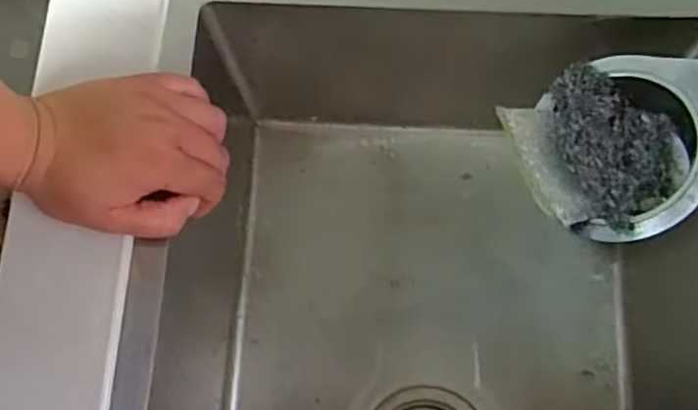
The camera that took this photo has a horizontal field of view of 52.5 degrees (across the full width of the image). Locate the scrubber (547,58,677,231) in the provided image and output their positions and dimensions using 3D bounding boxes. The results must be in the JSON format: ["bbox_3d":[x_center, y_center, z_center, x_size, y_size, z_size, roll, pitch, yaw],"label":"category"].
[{"bbox_3d":[0.178,-0.038,0.477,0.086,0.040,0.105,10,76,5],"label":"scrubber"}]

